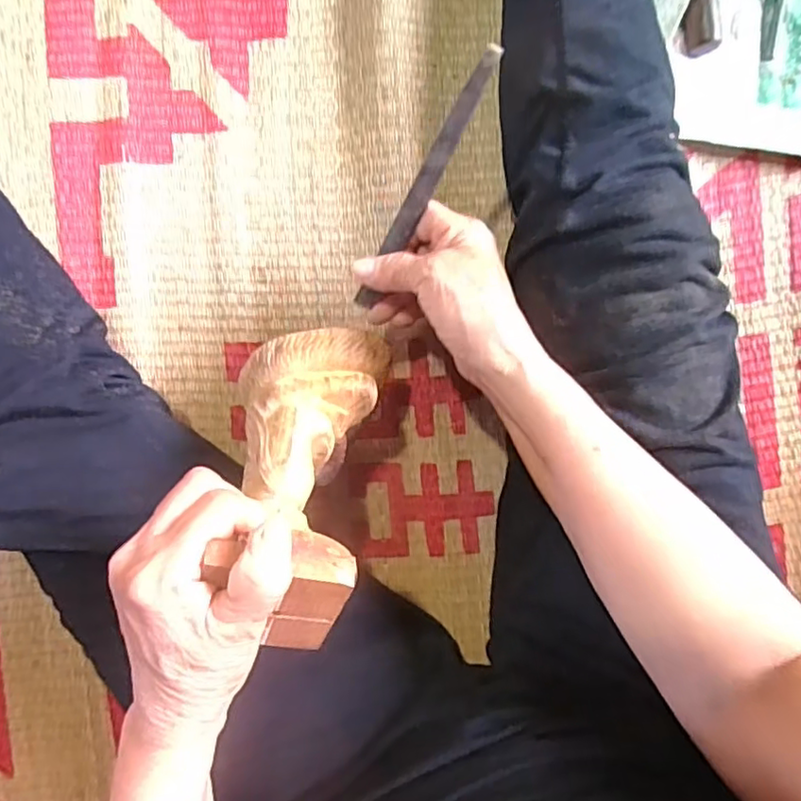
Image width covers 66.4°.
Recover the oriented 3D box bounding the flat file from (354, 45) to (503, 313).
[{"bbox_3d":[0.014,-0.127,0.364,0.014,0.009,0.161,31,113,0],"label":"flat file"}]

